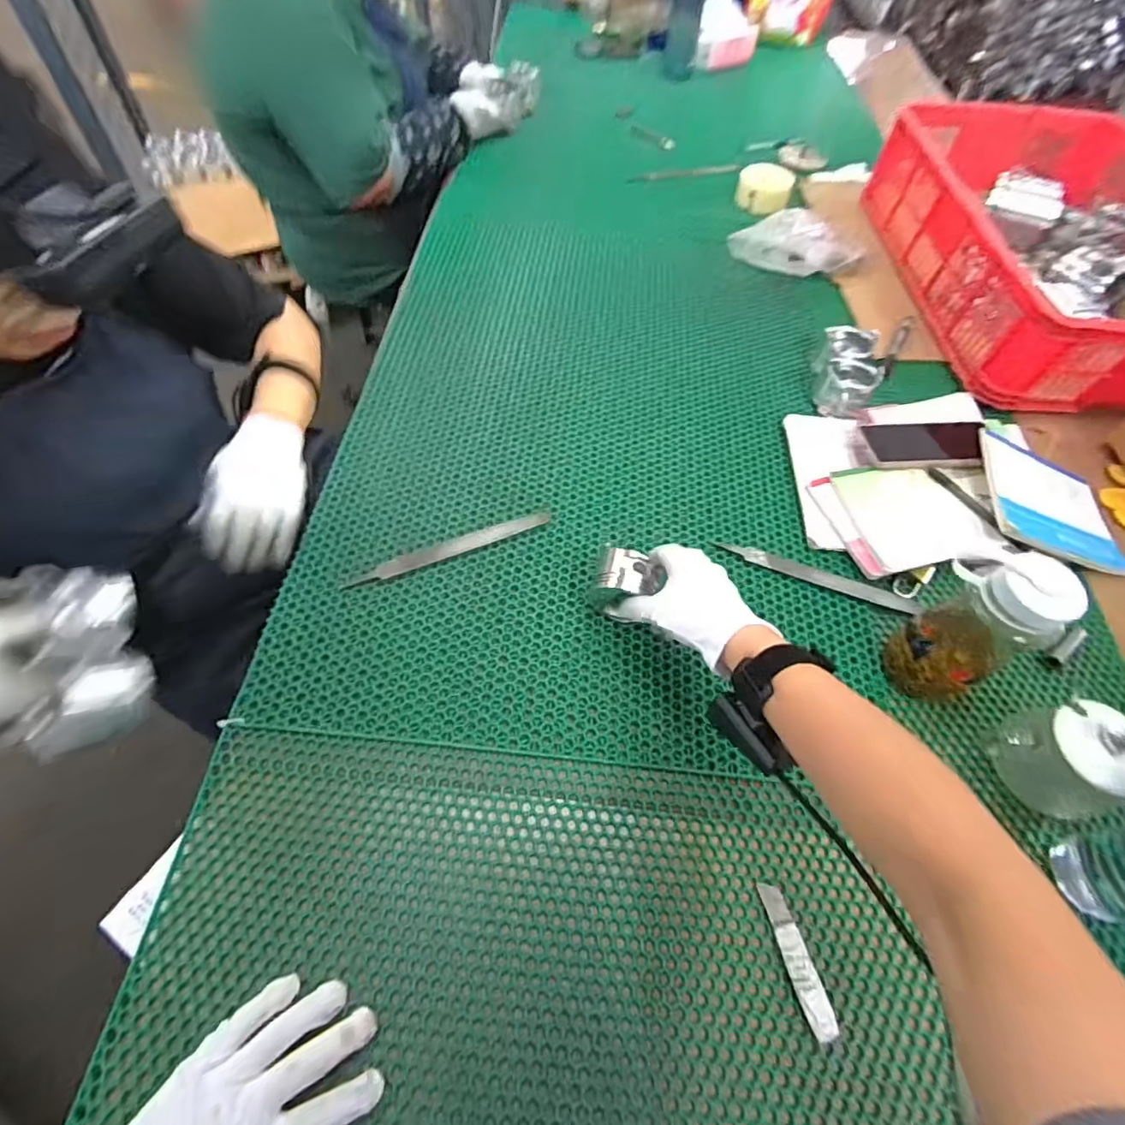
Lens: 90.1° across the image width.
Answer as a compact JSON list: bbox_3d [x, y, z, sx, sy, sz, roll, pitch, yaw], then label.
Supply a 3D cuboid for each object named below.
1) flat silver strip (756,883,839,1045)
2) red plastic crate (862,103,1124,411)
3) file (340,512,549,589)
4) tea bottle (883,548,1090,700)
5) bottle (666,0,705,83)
[{"bbox_3d":[0.190,0.319,0.454,0.024,0.009,0.104,-10,60,-10],"label":"flat silver strip"},{"bbox_3d":[0.779,-0.505,0.894,0.431,0.161,0.680,-1,59,-5],"label":"red plastic crate"},{"bbox_3d":[-0.125,-0.017,0.633,0.232,0.008,0.023,-19,62,-15],"label":"file"},{"bbox_3d":[0.376,0.059,0.515,0.080,0.182,0.088,-11,60,-11],"label":"tea bottle"},{"bbox_3d":[0.287,-1.257,1.272,0.073,0.266,0.079,11,58,3],"label":"bottle"}]

